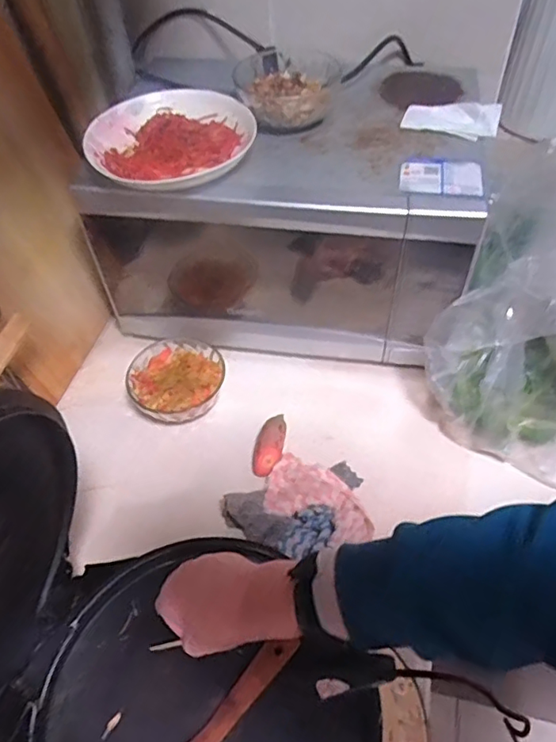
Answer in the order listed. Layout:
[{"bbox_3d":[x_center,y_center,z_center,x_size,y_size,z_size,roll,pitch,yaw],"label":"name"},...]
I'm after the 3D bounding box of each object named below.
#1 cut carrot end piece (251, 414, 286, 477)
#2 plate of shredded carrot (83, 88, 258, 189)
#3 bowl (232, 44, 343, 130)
[{"bbox_3d":[-0.012,0.088,0.659,0.039,0.026,0.075,5,51,7],"label":"cut carrot end piece"},{"bbox_3d":[-0.115,-0.253,0.593,0.174,0.032,0.144,-17,52,-10],"label":"plate of shredded carrot"},{"bbox_3d":[0.011,-0.326,0.634,0.118,0.043,0.131,6,51,8],"label":"bowl"}]

